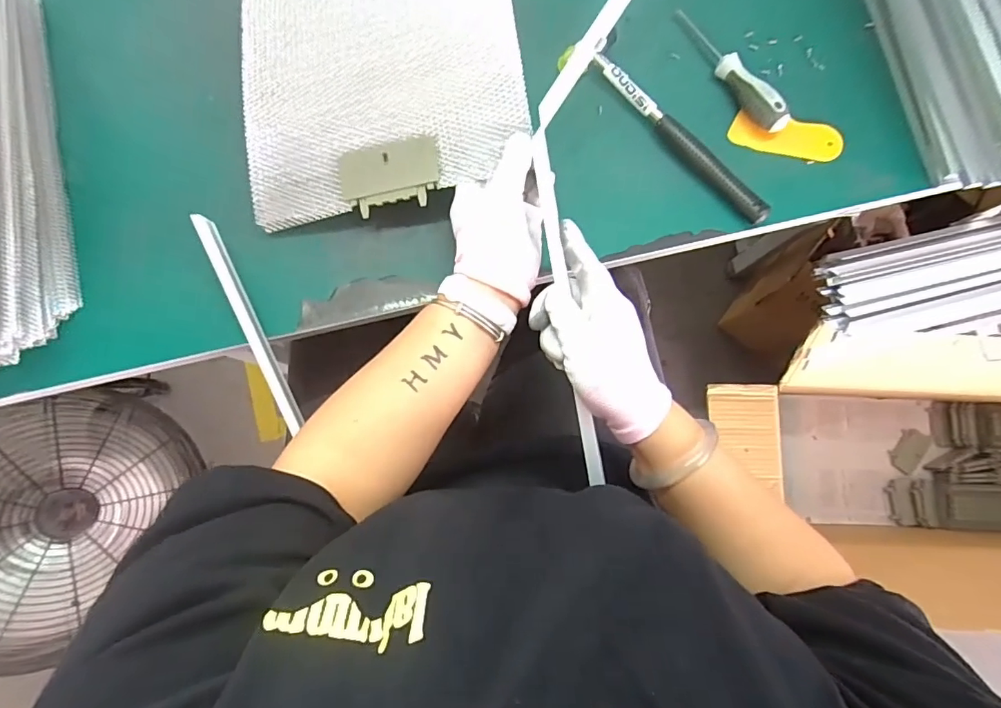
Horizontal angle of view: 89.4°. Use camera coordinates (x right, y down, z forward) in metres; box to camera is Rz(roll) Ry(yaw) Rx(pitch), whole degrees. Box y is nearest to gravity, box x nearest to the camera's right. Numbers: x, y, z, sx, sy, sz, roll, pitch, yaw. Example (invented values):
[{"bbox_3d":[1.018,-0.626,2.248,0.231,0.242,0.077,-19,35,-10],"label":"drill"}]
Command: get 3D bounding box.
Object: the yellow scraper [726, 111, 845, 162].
[{"bbox_3d":[0.282,-0.215,0.499,0.105,0.012,0.041,16,80,2],"label":"yellow scraper"}]

